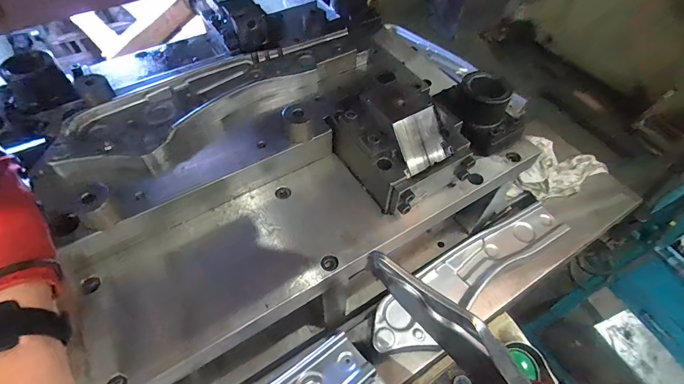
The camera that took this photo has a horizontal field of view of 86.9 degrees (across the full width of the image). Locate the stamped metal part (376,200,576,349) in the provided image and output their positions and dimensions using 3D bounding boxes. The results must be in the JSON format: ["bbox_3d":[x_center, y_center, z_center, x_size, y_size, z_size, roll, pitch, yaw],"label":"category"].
[{"bbox_3d":[0.226,0.138,0.635,0.426,0.025,0.101,-31,57,-22],"label":"stamped metal part"}]

